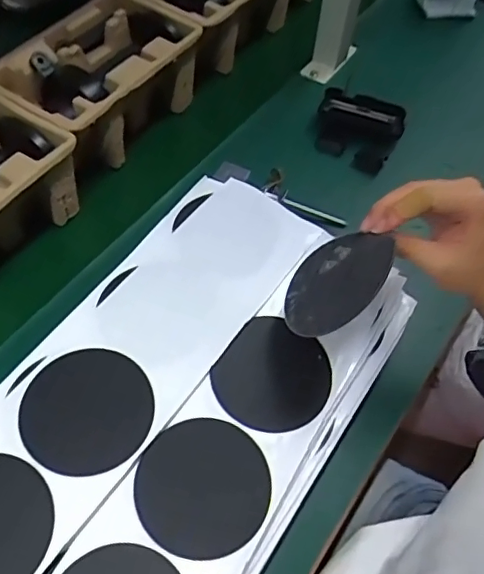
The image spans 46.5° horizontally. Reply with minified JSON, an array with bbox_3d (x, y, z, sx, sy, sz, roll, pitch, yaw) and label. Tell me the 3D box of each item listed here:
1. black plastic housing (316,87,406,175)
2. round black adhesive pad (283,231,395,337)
[{"bbox_3d":[0.149,-0.205,0.724,0.101,0.058,0.094,20,57,11],"label":"black plastic housing"},{"bbox_3d":[0.065,-0.005,0.401,0.088,0.007,0.089,-44,25,9],"label":"round black adhesive pad"}]

